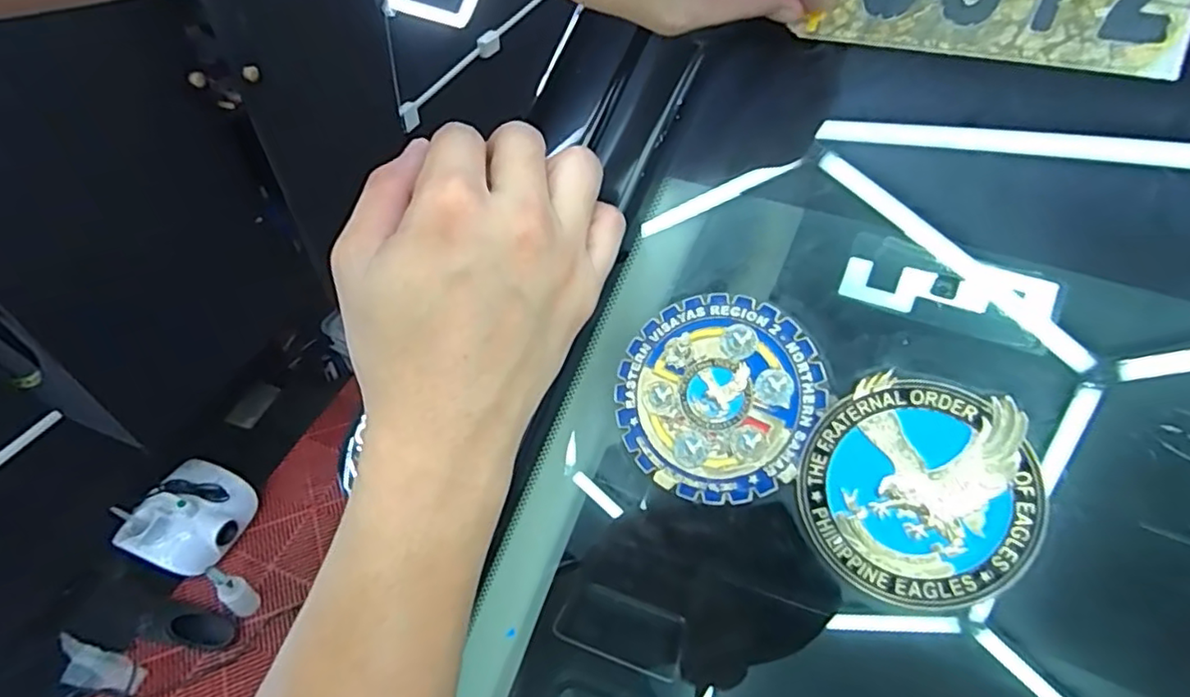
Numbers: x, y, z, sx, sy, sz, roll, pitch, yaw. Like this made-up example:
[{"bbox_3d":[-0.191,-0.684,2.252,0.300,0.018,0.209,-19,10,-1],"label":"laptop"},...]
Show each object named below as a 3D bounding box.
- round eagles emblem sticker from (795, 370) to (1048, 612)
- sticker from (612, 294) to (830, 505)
[{"bbox_3d":[0.103,0.046,0.202,0.067,0.004,0.069,-3,80,18],"label":"round eagles emblem sticker"},{"bbox_3d":[0.043,0.018,0.227,0.071,0.004,0.072,-3,81,18],"label":"sticker"}]

